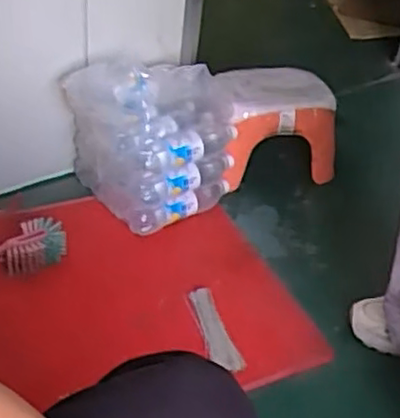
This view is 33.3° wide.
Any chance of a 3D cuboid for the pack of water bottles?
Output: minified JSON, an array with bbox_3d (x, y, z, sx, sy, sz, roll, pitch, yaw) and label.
[{"bbox_3d":[-0.098,-0.147,1.328,0.275,0.265,0.245,31,44,30],"label":"pack of water bottles"}]

